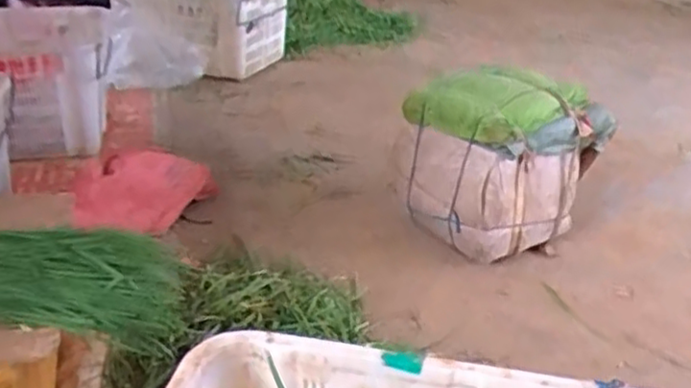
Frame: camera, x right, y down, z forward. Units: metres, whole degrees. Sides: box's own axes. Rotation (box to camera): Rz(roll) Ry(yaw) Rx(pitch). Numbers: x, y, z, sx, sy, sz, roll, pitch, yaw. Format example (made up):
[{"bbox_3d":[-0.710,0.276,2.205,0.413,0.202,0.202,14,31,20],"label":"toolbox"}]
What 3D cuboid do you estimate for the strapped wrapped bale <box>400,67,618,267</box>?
[{"bbox_3d":[0.386,-0.097,1.768,0.395,0.356,0.315,-17,33,-32],"label":"strapped wrapped bale"}]

